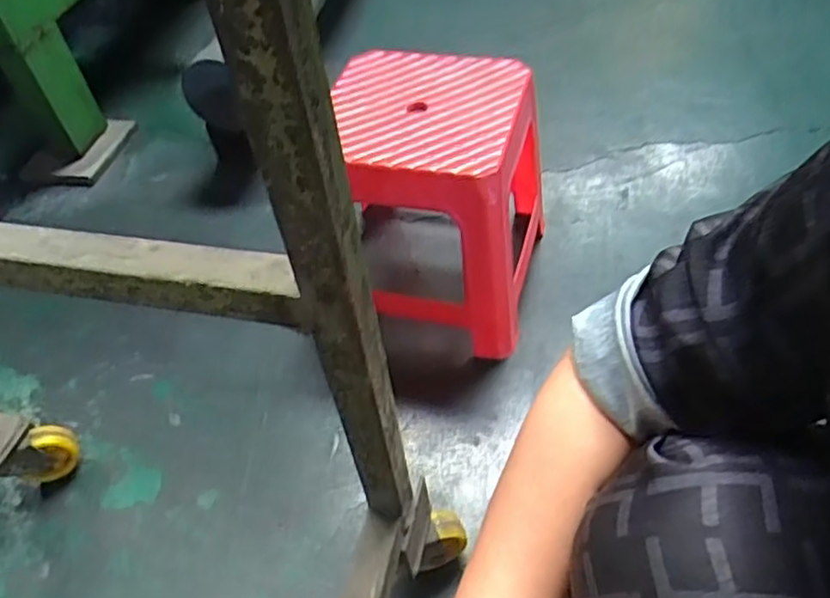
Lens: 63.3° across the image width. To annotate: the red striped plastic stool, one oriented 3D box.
[{"bbox_3d":[0.025,-0.124,0.859,0.247,0.266,0.276,9,49,14],"label":"red striped plastic stool"}]

